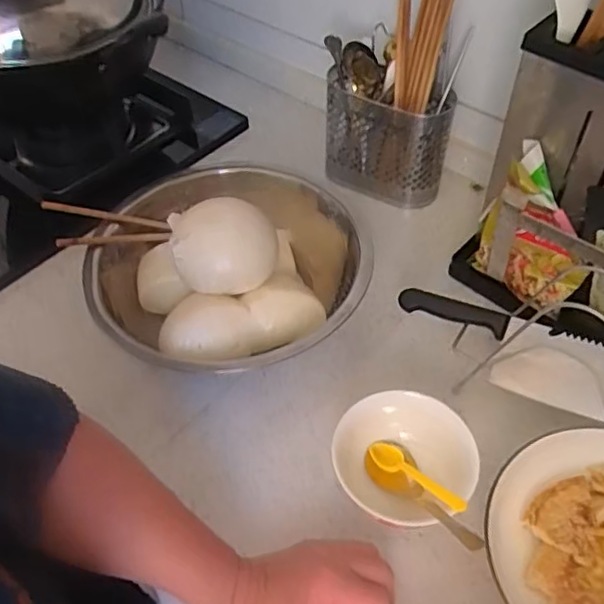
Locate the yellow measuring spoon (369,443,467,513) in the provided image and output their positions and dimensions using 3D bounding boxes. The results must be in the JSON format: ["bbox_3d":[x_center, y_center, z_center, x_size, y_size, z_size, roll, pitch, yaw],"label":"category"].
[{"bbox_3d":[0.092,0.142,0.493,0.019,0.013,0.102,-32,29,-21],"label":"yellow measuring spoon"}]

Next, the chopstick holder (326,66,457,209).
[{"bbox_3d":[0.100,-0.194,0.738,0.151,0.125,0.075,11,52,12],"label":"chopstick holder"}]

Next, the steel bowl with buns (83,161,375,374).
[{"bbox_3d":[-0.082,-0.038,0.627,0.256,0.126,0.278,-1,50,2],"label":"steel bowl with buns"}]

